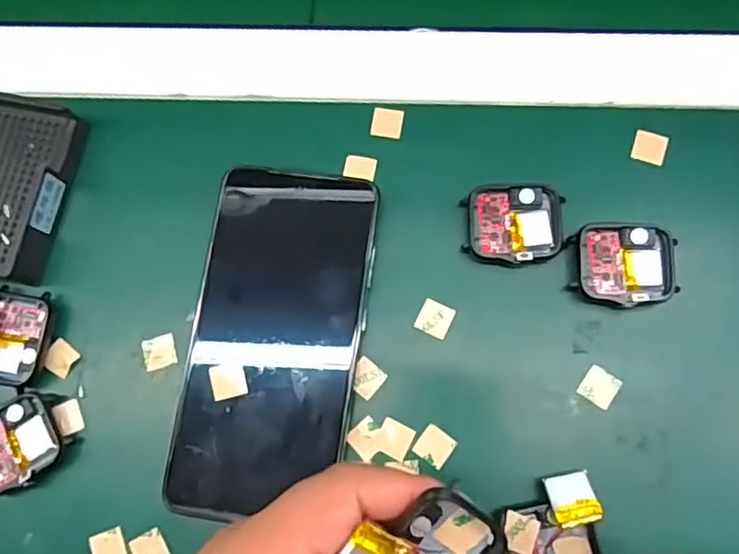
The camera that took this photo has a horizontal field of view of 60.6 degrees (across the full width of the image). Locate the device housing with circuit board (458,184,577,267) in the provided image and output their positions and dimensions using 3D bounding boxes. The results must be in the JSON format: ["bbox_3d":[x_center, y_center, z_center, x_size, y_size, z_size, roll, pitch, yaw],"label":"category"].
[{"bbox_3d":[0.070,-0.025,0.302,0.048,0.010,0.038,2,78,4],"label":"device housing with circuit board"}]

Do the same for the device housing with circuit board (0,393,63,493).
[{"bbox_3d":[-0.168,0.079,0.297,0.042,0.010,0.038,-28,78,-3],"label":"device housing with circuit board"}]

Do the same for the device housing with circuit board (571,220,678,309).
[{"bbox_3d":[0.118,-0.006,0.294,0.046,0.012,0.038,3,78,4],"label":"device housing with circuit board"}]

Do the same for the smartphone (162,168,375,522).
[{"bbox_3d":[-0.043,0.028,0.297,0.078,0.014,0.159,8,78,5],"label":"smartphone"}]

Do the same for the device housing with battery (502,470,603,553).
[{"bbox_3d":[0.078,0.110,0.269,0.040,0.013,0.047,-4,81,3],"label":"device housing with battery"}]

